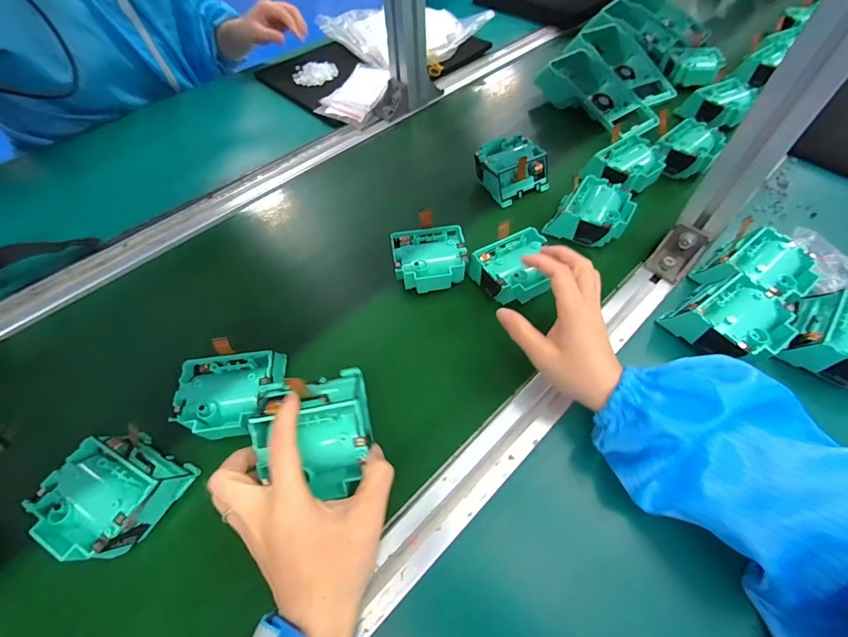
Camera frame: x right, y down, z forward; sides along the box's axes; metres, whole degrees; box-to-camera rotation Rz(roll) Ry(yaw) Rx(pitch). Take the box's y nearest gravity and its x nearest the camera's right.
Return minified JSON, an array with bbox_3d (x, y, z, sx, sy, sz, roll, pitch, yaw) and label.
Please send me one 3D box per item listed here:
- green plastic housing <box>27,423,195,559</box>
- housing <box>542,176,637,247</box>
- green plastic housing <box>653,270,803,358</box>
[{"bbox_3d":[-0.230,0.133,0.291,0.079,0.043,0.083,21,60,19],"label":"green plastic housing"},{"bbox_3d":[0.189,-0.116,0.434,0.072,0.034,0.074,32,64,24],"label":"housing"},{"bbox_3d":[0.269,0.003,0.347,0.071,0.038,0.080,-30,58,-15],"label":"green plastic housing"}]

